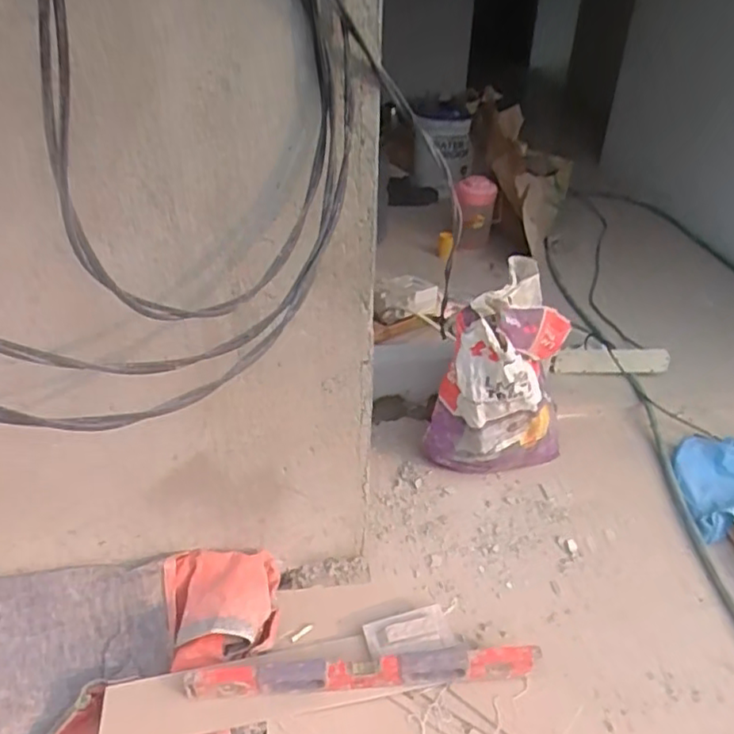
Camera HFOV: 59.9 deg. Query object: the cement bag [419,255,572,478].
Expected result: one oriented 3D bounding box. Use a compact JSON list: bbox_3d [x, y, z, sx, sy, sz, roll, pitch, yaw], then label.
[{"bbox_3d":[0.321,0.029,1.429,0.333,0.459,0.206,-25,43,-32],"label":"cement bag"}]

